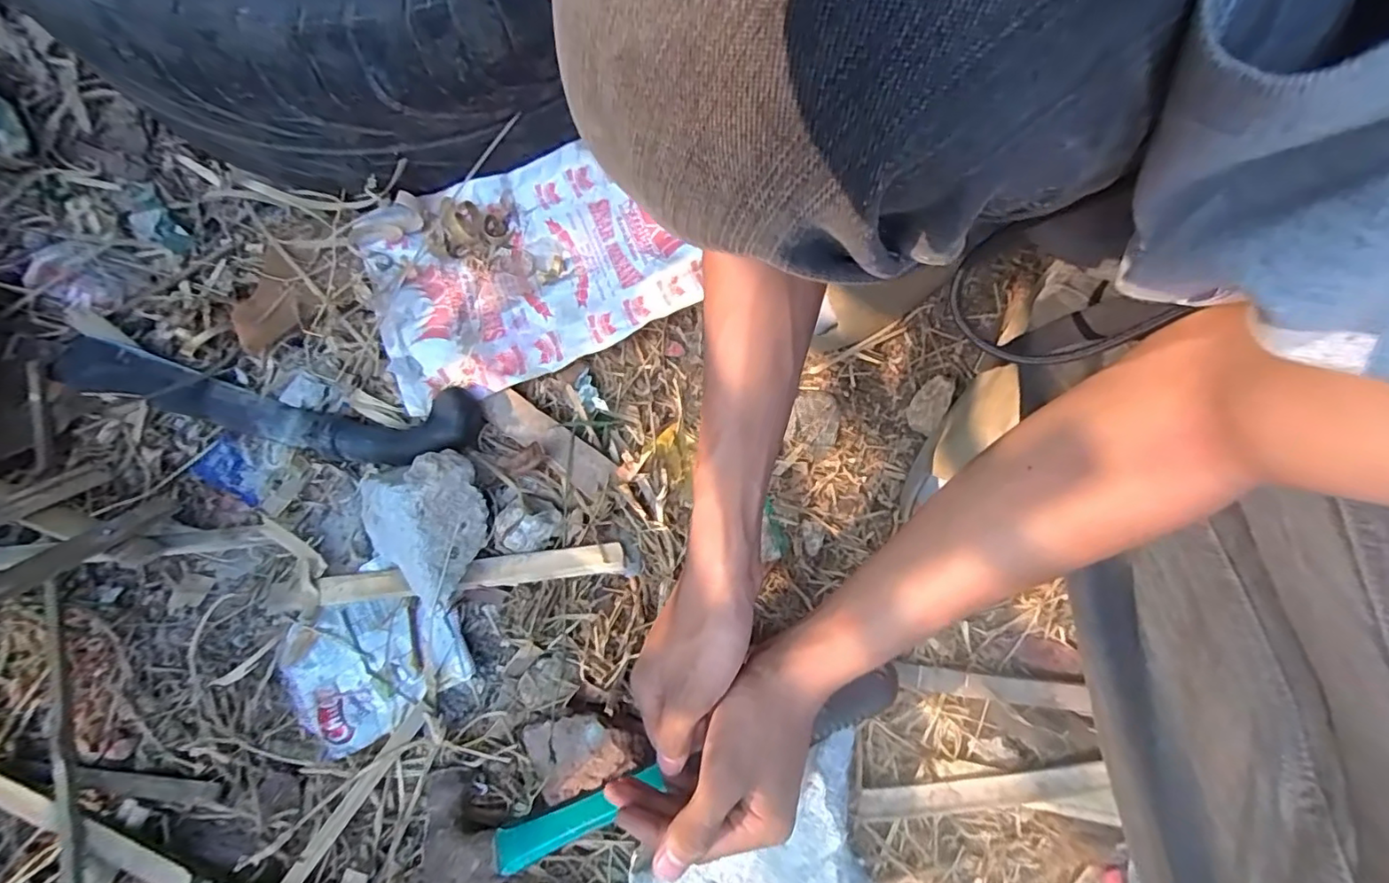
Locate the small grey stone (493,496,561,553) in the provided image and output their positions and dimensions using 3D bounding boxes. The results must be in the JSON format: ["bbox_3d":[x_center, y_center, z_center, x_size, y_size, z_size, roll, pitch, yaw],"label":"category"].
[{"bbox_3d":[-0.133,0.064,0.461,0.044,0.022,0.045,1,79,-5],"label":"small grey stone"}]

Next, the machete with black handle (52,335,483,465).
[{"bbox_3d":[-0.371,-0.036,0.484,0.385,0.050,0.068,9,75,1],"label":"machete with black handle"}]

